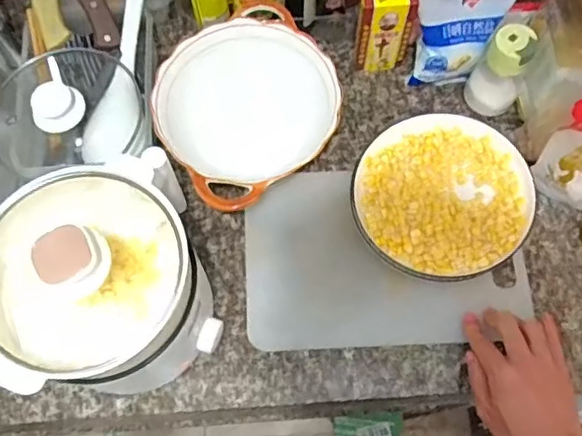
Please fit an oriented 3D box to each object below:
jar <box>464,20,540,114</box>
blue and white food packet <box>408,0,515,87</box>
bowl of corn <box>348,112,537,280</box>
[{"bbox_3d":[0.234,-0.165,0.656,0.055,0.104,0.055,0,69,1],"label":"jar"},{"bbox_3d":[0.194,-0.210,0.653,0.106,0.120,0.054,-5,69,-1],"label":"blue and white food packet"},{"bbox_3d":[0.156,-0.023,0.639,0.178,0.054,0.183,0,69,1],"label":"bowl of corn"}]

